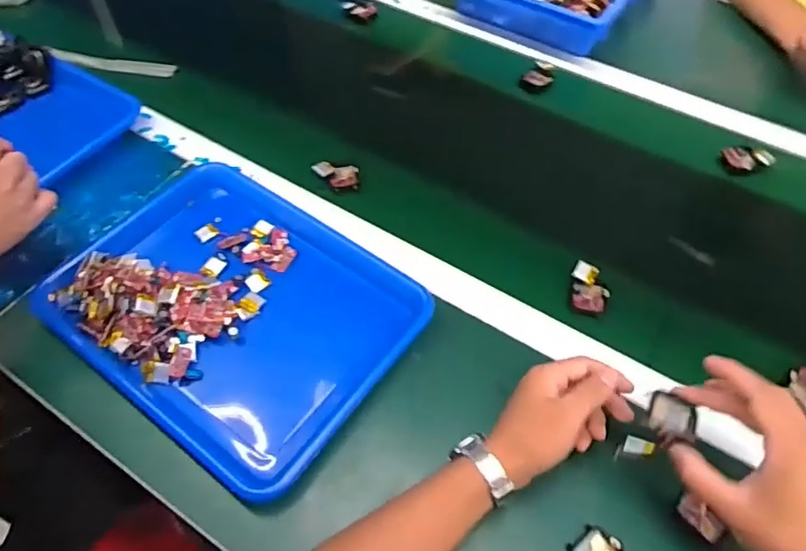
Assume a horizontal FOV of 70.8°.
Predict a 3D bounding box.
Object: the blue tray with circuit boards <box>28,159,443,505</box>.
[{"bbox_3d":[-0.167,0.023,0.575,0.349,0.039,0.261,33,60,21],"label":"blue tray with circuit boards"}]

